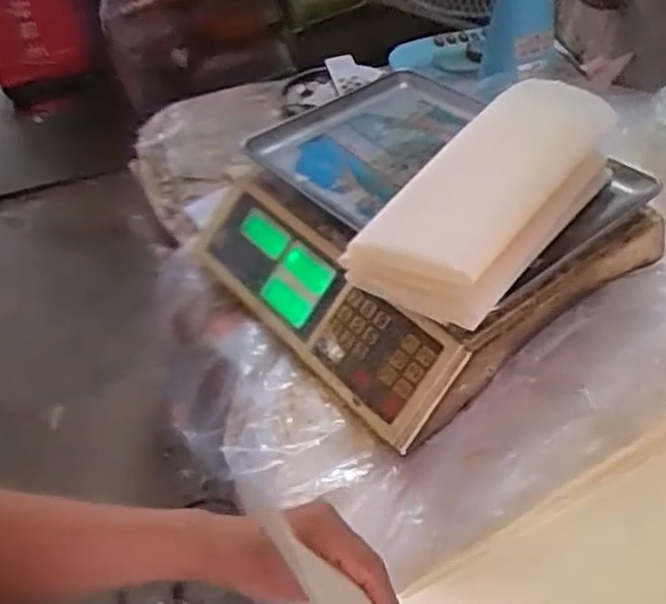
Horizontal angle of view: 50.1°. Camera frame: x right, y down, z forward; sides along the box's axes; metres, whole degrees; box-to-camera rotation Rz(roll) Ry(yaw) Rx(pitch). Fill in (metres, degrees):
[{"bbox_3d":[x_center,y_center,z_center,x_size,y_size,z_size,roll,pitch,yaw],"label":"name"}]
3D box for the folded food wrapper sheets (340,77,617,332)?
[{"bbox_3d":[0.127,-0.088,0.568,0.113,0.077,0.245,28,54,27],"label":"folded food wrapper sheets"}]

